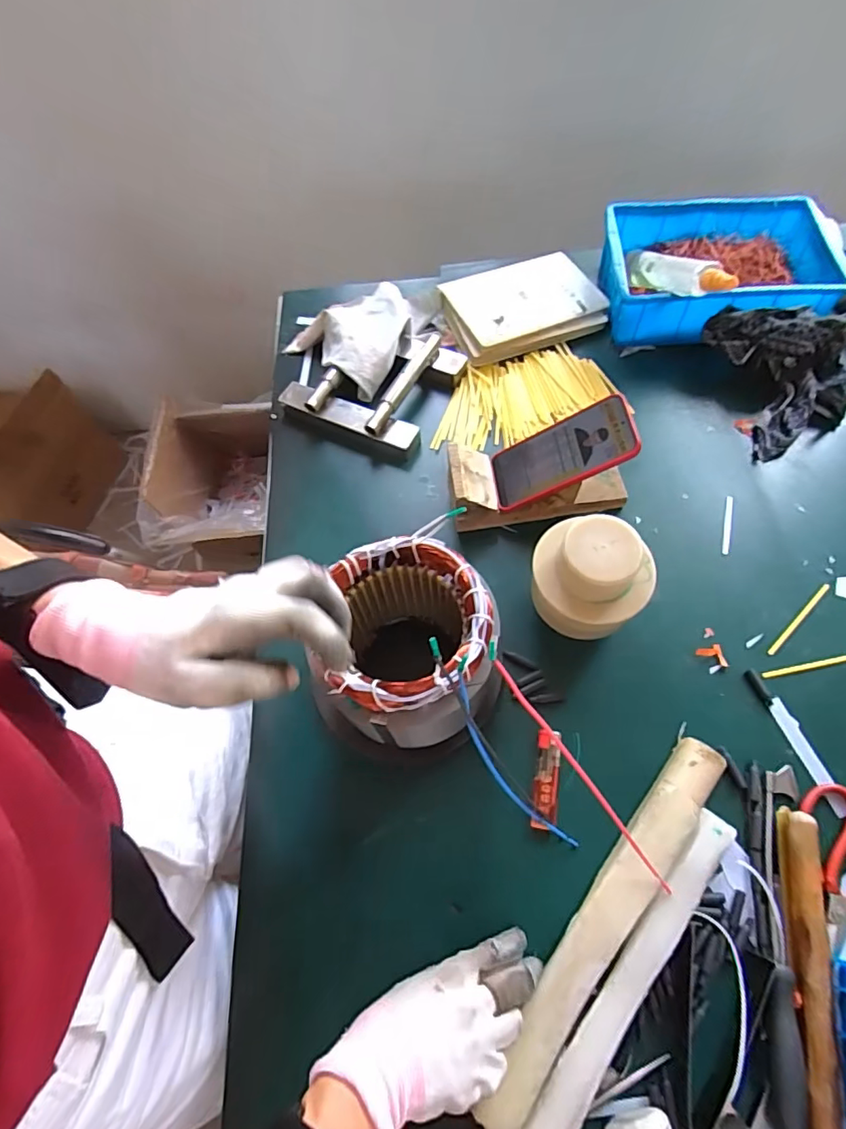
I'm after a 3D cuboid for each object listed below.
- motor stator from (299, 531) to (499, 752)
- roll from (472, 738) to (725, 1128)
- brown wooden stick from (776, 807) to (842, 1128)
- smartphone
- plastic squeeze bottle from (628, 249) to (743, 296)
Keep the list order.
[{"bbox_3d":[-0.012,0.082,0.471,0.142,0.159,0.144,-2,62,3],"label":"motor stator"},{"bbox_3d":[0.152,0.288,0.446,0.042,0.031,0.337,37,71,20],"label":"roll"},{"bbox_3d":[0.301,0.325,0.417,0.030,0.014,0.246,12,64,10],"label":"brown wooden stick"},{"bbox_3d":[0.152,-0.125,0.601,0.163,0.014,0.080,-22,58,29],"label":"smartphone"},{"bbox_3d":[0.323,-0.368,0.686,0.032,0.049,0.193,-18,35,-5],"label":"plastic squeeze bottle"}]

